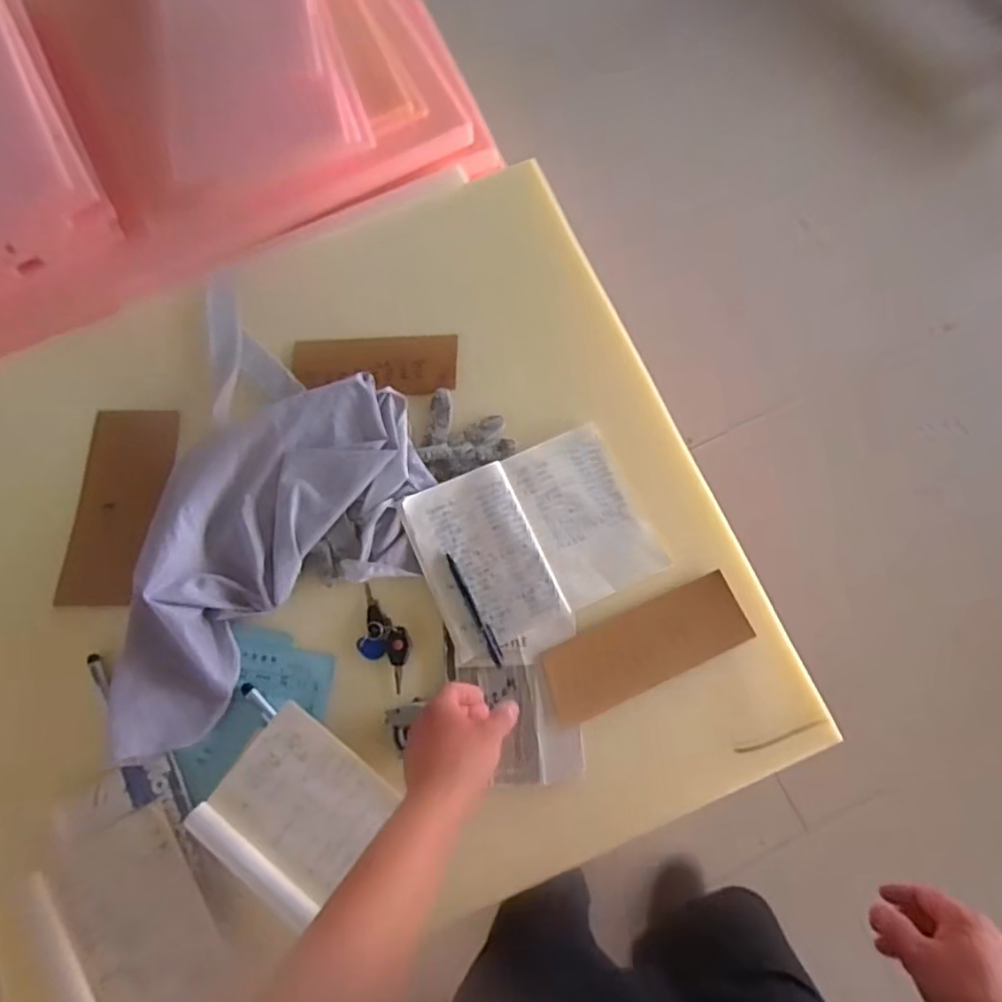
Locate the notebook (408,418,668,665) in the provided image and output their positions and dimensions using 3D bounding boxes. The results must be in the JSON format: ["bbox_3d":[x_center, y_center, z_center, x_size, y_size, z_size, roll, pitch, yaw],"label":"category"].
[{"bbox_3d":[0.039,0.051,0.741,0.256,0.011,0.214,-23,80,-7],"label":"notebook"}]

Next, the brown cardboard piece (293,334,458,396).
[{"bbox_3d":[-0.159,-0.173,0.809,0.204,0.008,0.086,0,69,0],"label":"brown cardboard piece"}]

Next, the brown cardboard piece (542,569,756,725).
[{"bbox_3d":[0.163,0.163,0.723,0.231,0.007,0.086,-24,83,-5],"label":"brown cardboard piece"}]

